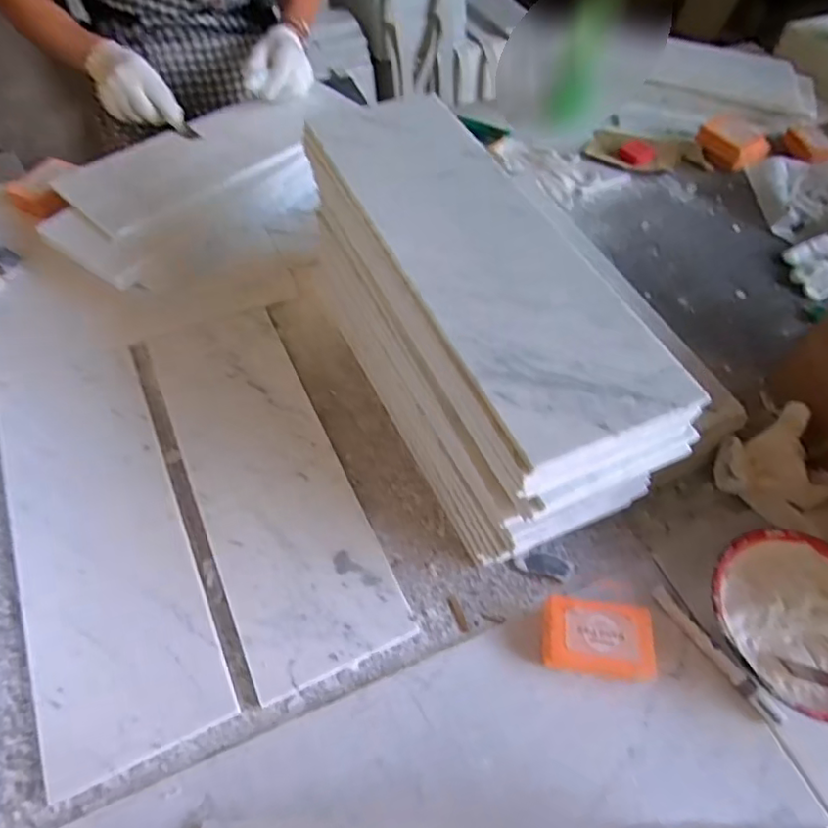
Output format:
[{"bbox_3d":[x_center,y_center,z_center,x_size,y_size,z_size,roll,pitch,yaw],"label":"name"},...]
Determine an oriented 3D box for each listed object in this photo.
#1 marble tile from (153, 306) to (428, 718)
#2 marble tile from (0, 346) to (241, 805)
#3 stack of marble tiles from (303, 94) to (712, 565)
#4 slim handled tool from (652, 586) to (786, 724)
[{"bbox_3d":[-0.161,0.056,0.644,0.152,0.015,0.449,-20,59,-18],"label":"marble tile"},{"bbox_3d":[-0.320,0.111,0.603,0.151,0.015,0.455,-20,59,-18],"label":"marble tile"},{"bbox_3d":[0.053,-0.088,0.614,0.166,0.242,0.450,-19,59,-17],"label":"stack of marble tiles"},{"bbox_3d":[0.278,0.220,0.551,0.017,0.012,0.141,-26,61,-21],"label":"slim handled tool"}]

